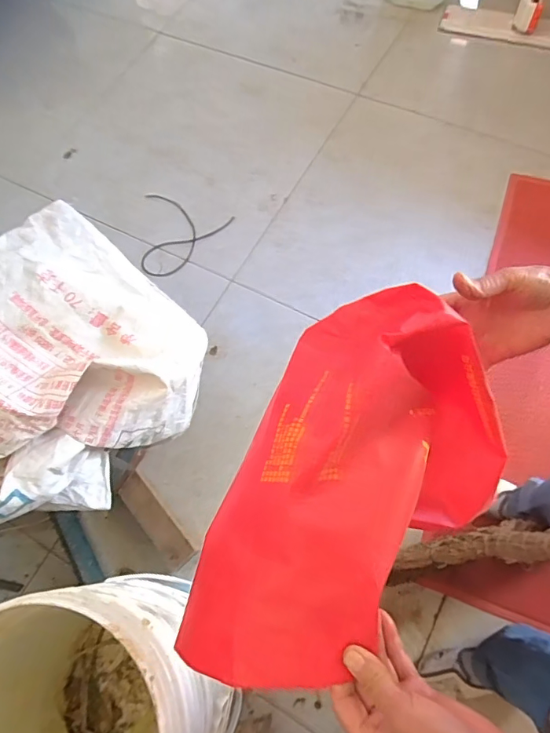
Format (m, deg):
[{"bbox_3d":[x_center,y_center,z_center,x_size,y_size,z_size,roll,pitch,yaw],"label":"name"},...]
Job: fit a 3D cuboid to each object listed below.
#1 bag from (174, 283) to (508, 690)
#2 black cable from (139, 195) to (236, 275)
[{"bbox_3d":[0.045,0.094,0.385,0.299,0.159,0.196,-39,67,-16],"label":"bag"},{"bbox_3d":[-0.309,-0.385,1.408,0.294,0.024,0.256,19,77,14],"label":"black cable"}]

